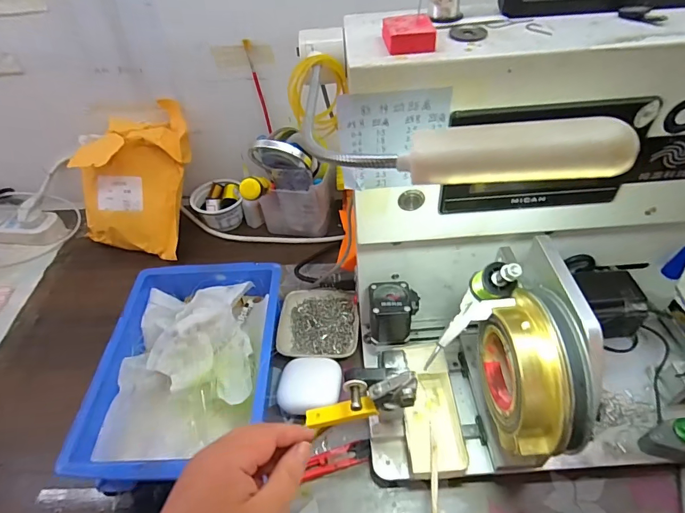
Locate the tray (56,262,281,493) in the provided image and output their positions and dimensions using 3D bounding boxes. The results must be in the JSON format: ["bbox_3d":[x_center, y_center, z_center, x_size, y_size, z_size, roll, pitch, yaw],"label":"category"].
[{"bbox_3d":[-0.162,0.119,0.469,0.178,0.074,0.246,-2,46,2],"label":"tray"}]

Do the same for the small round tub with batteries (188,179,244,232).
[{"bbox_3d":[-0.196,-0.082,0.667,0.075,0.044,0.075,-2,46,2],"label":"small round tub with batteries"}]

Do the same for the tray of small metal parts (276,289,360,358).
[{"bbox_3d":[-0.030,0.084,0.523,0.098,0.016,0.095,-1,46,3],"label":"tray of small metal parts"}]

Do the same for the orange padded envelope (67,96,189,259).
[{"bbox_3d":[-0.309,-0.115,0.613,0.154,0.224,0.061,9,10,-2],"label":"orange padded envelope"}]

